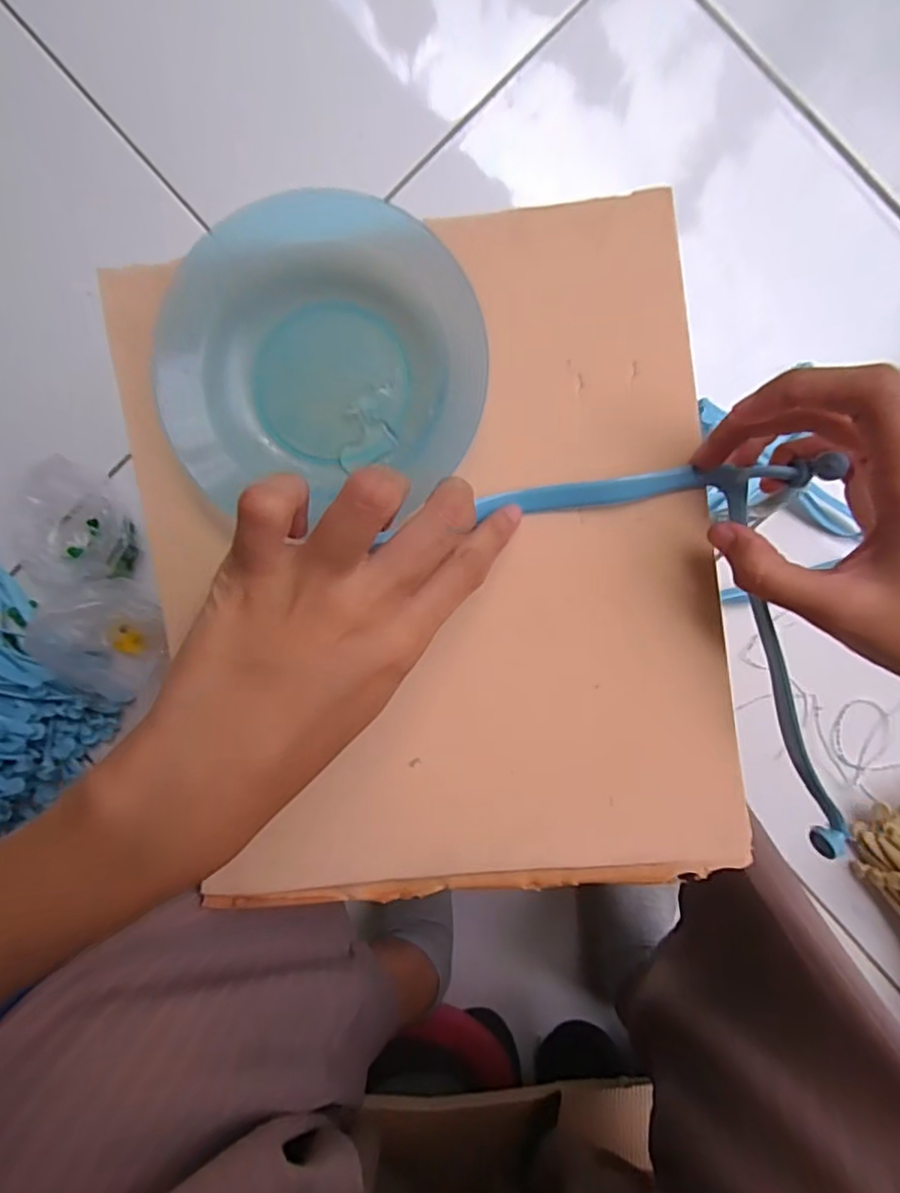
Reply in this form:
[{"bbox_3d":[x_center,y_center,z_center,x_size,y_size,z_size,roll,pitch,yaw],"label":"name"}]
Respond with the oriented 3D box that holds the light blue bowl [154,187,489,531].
[{"bbox_3d":[-0.050,-0.097,0.244,0.126,0.027,0.115,-2,93,5],"label":"light blue bowl"}]

